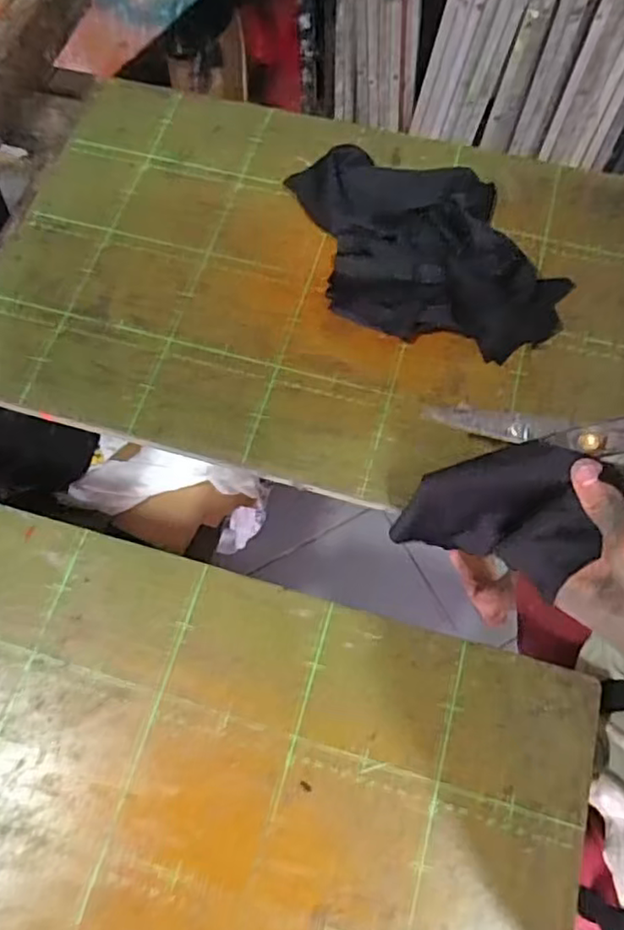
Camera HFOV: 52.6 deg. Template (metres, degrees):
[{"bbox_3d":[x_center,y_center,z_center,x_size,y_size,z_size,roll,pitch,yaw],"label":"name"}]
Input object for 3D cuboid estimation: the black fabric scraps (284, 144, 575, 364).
[{"bbox_3d":[0.101,-0.208,0.593,0.187,0.030,0.269,-28,70,-9],"label":"black fabric scraps"}]

